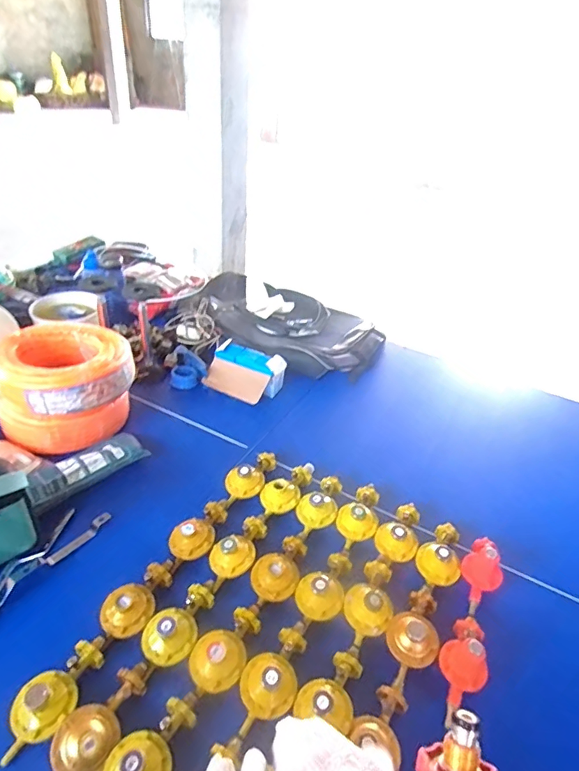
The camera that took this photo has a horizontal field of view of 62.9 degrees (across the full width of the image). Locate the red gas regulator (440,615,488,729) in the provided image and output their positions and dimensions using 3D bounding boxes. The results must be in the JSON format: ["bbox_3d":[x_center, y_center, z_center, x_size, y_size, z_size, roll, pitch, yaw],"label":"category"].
[{"bbox_3d":[0.272,0.424,0.731,0.067,0.073,0.164,25,40,26],"label":"red gas regulator"}]

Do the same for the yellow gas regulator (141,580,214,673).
[{"bbox_3d":[-0.170,0.385,0.774,0.082,0.052,0.154,30,42,31],"label":"yellow gas regulator"}]

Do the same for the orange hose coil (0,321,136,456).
[{"bbox_3d":[-0.530,0.001,1.140,0.302,0.193,0.255,-2,35,-10],"label":"orange hose coil"}]

